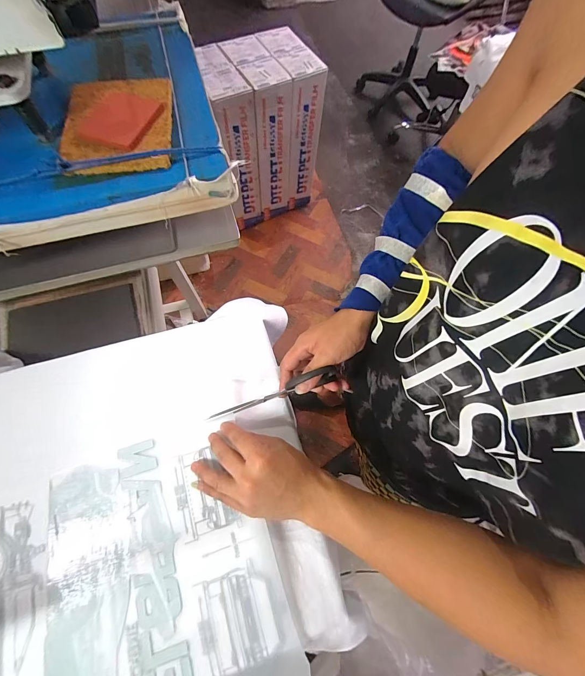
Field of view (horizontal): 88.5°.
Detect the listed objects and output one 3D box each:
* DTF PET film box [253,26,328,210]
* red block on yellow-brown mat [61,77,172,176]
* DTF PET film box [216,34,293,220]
[{"bbox_3d":[-0.006,-0.948,1.405,0.166,0.632,0.298,-23,71,-10],"label":"DTF PET film box"},{"bbox_3d":[-0.235,-0.292,0.405,0.134,0.016,0.166,-8,69,-5],"label":"red block on yellow-brown mat"},{"bbox_3d":[-0.143,-0.900,1.375,0.171,0.609,0.295,-28,72,-12],"label":"DTF PET film box"}]

